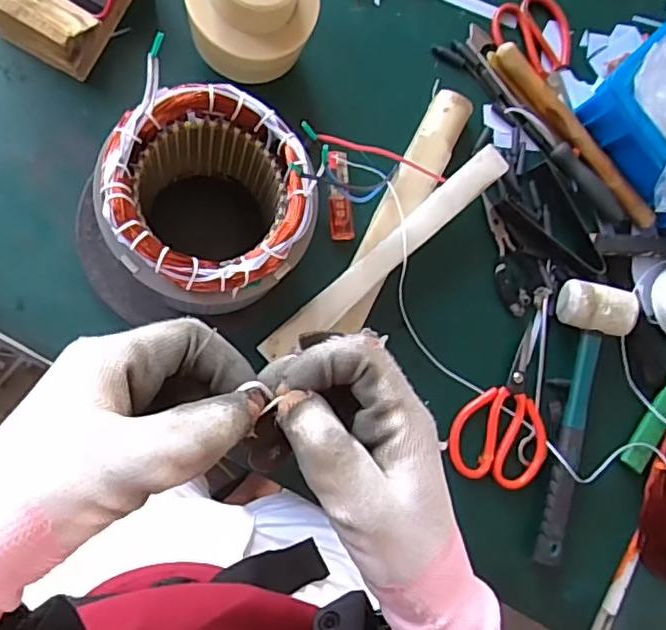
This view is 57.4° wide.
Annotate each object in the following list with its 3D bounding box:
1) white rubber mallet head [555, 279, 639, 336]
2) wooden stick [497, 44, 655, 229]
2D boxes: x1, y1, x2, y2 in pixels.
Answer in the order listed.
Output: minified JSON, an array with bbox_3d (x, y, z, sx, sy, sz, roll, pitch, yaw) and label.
[{"bbox_3d":[0.273,-0.007,0.632,0.071,0.048,0.052,10,85,-9],"label":"white rubber mallet head"},{"bbox_3d":[0.261,-0.191,0.650,0.024,0.023,0.243,-42,93,-8],"label":"wooden stick"}]

